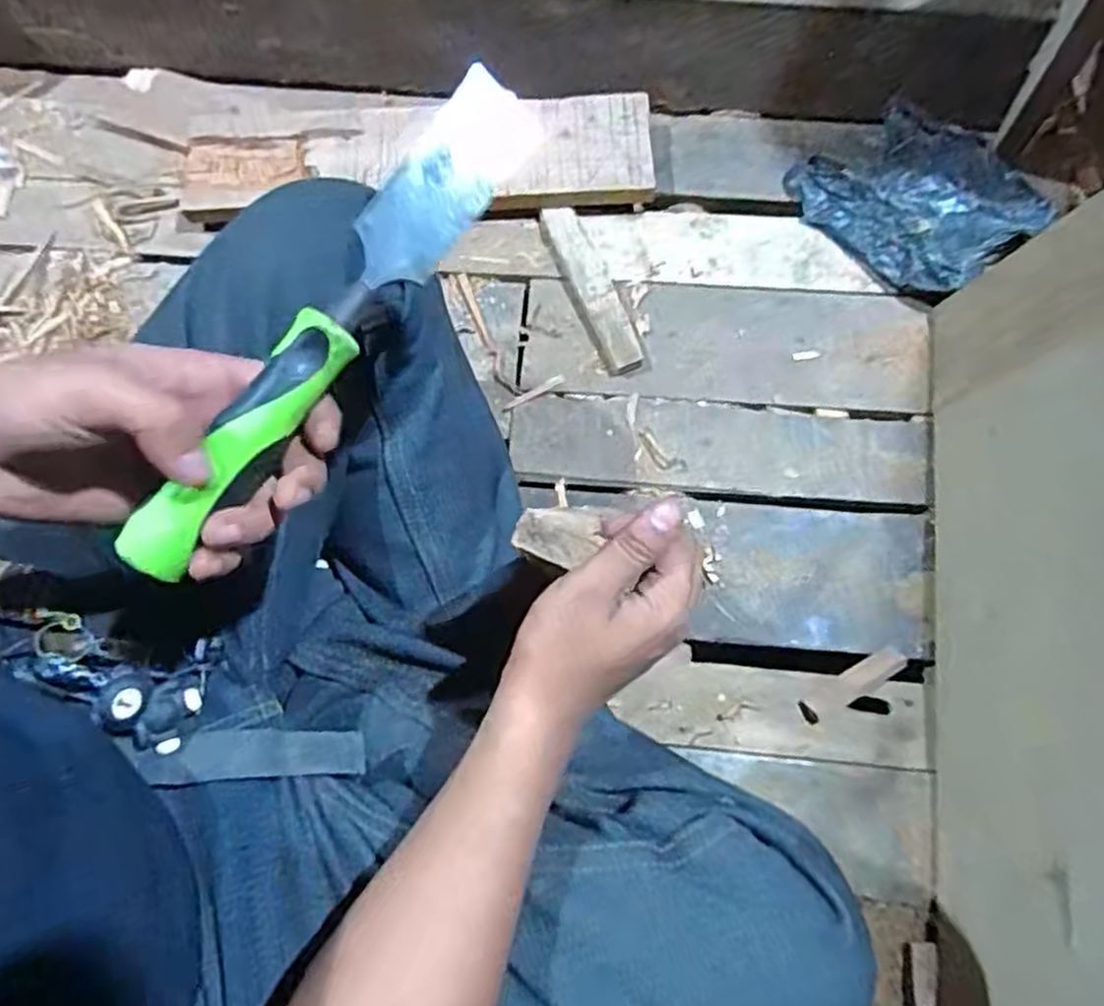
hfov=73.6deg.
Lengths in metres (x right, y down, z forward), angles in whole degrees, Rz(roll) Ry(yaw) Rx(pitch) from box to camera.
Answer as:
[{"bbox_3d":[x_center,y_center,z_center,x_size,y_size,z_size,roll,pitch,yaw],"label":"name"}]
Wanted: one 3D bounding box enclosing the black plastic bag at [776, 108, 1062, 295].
[{"bbox_3d":[0.379,-0.314,0.747,0.199,0.050,0.210,-33,75,-11],"label":"black plastic bag"}]

